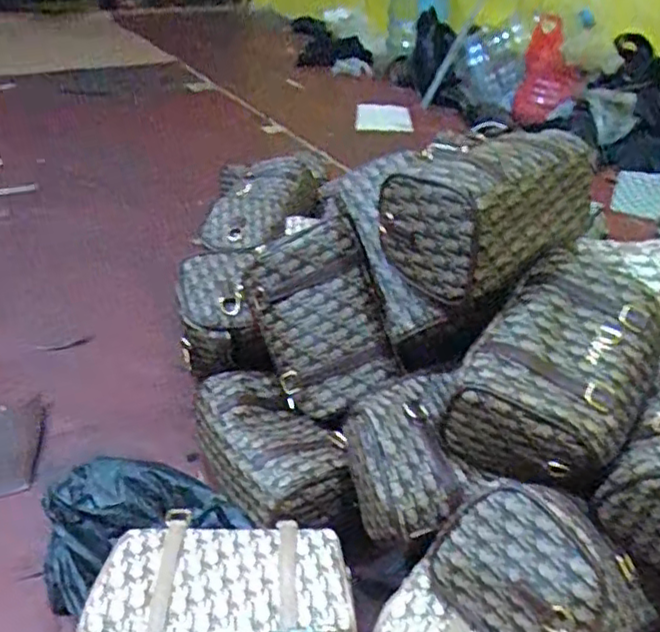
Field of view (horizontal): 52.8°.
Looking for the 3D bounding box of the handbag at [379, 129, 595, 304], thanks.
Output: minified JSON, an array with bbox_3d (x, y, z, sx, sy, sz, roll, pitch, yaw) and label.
[{"bbox_3d":[0.166,-0.115,0.688,0.213,0.112,0.131,-26,41,-37],"label":"handbag"}]

